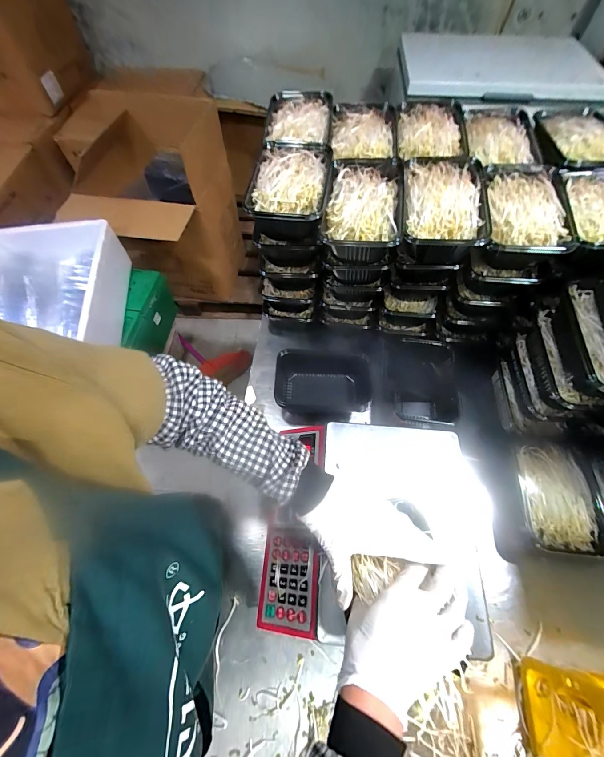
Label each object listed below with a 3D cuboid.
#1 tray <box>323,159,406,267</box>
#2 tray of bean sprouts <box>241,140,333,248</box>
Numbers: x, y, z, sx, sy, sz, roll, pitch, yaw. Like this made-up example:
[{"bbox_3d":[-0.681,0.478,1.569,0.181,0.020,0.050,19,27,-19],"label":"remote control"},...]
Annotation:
[{"bbox_3d":[0.096,-0.259,0.505,0.118,0.072,0.180,8,62,4],"label":"tray"},{"bbox_3d":[-0.020,-0.300,0.520,0.121,0.074,0.185,8,62,4],"label":"tray of bean sprouts"}]

